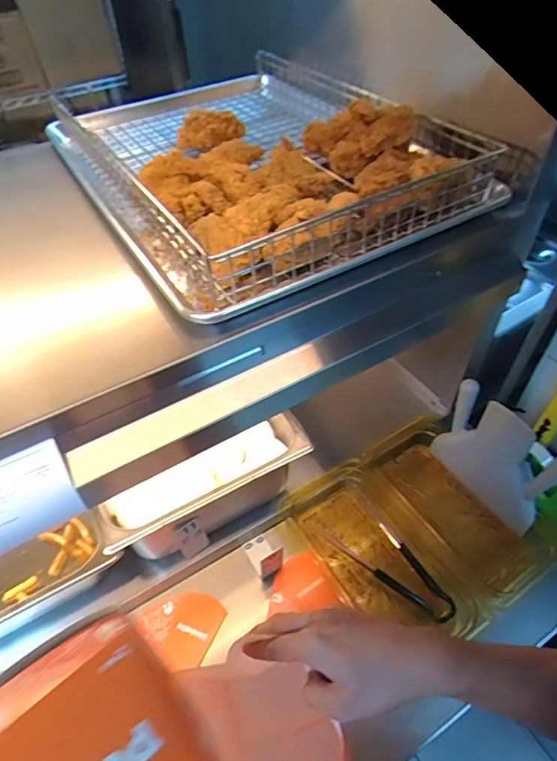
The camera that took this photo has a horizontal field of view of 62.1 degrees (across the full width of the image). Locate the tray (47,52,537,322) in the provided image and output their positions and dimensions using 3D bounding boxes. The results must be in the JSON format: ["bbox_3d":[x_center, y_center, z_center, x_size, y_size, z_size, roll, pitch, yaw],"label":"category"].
[{"bbox_3d":[-0.065,-0.356,0.694,0.480,0.089,0.672,-30,54,-22],"label":"tray"}]

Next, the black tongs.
[{"bbox_3d":[0.169,0.290,0.731,0.099,0.032,0.221,-30,54,-23],"label":"black tongs"}]

